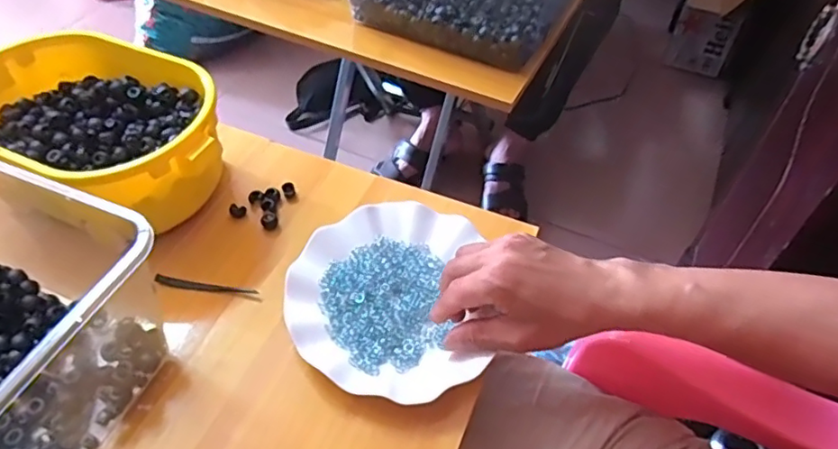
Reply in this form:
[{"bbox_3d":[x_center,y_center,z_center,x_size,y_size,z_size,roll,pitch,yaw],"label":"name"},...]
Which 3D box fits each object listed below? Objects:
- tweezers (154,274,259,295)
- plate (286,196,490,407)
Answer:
[{"bbox_3d":[-0.182,0.053,0.499,0.087,0.013,0.007,5,49,3],"label":"tweezers"},{"bbox_3d":[-0.029,0.058,0.478,0.152,0.020,0.180,-1,49,-3],"label":"plate"}]

